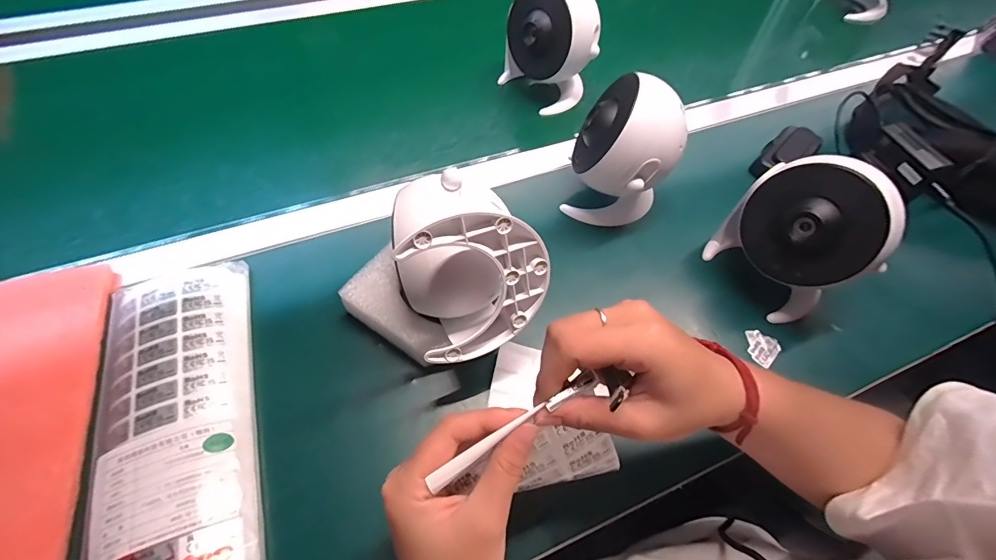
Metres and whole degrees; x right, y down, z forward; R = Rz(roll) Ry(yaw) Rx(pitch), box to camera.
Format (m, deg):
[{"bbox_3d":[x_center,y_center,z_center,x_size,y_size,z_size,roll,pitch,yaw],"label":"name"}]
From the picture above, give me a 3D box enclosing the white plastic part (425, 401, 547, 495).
[{"bbox_3d":[-0.005,0.084,0.220,0.070,0.004,0.007,-34,65,-10],"label":"white plastic part"}]

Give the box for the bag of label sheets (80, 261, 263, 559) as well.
[{"bbox_3d":[-0.241,0.133,0.314,0.121,0.029,0.337,-19,61,-14],"label":"bag of label sheets"}]

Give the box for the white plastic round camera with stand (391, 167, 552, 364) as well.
[{"bbox_3d":[-0.031,-0.011,0.328,0.119,0.132,0.088,-4,27,-26],"label":"white plastic round camera with stand"}]

